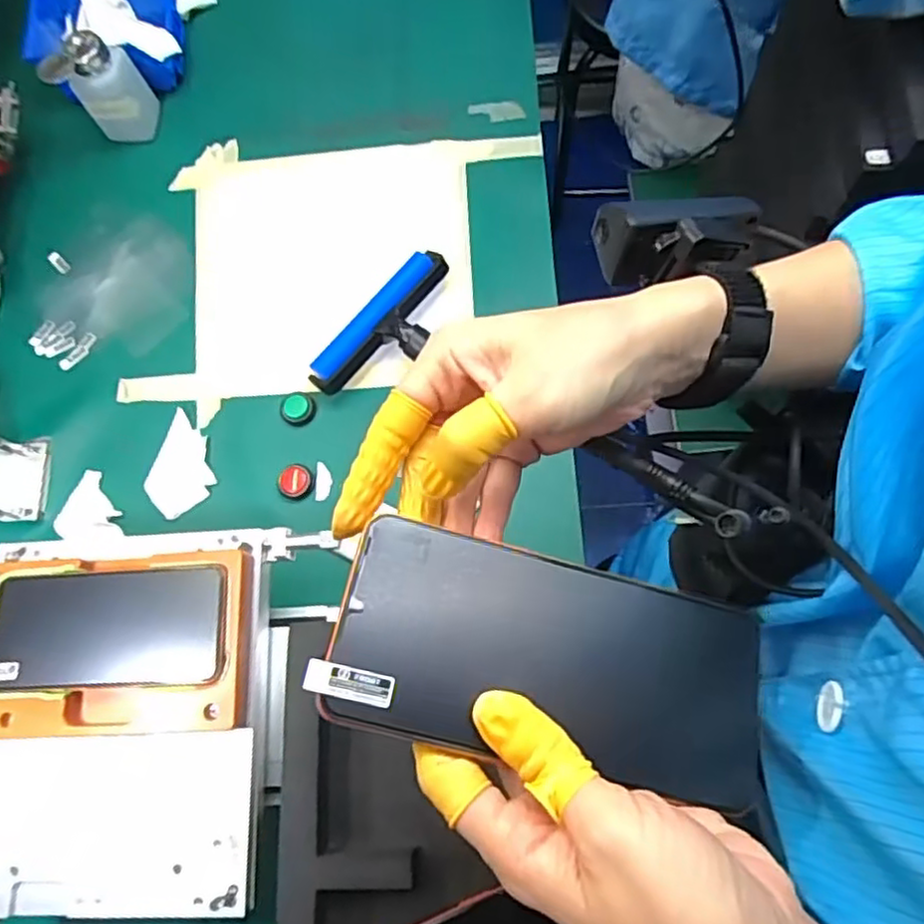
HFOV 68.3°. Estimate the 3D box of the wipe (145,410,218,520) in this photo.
[{"bbox_3d":[-0.252,0.003,0.620,0.058,0.004,0.095,12,76,5],"label":"wipe"}]

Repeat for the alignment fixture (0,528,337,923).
[{"bbox_3d":[-0.221,0.172,0.445,0.209,0.029,0.248,-3,75,1],"label":"alignment fixture"}]

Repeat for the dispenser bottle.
[{"bbox_3d":[-0.361,-0.376,0.690,0.070,0.106,0.054,-10,72,0],"label":"dispenser bottle"}]

